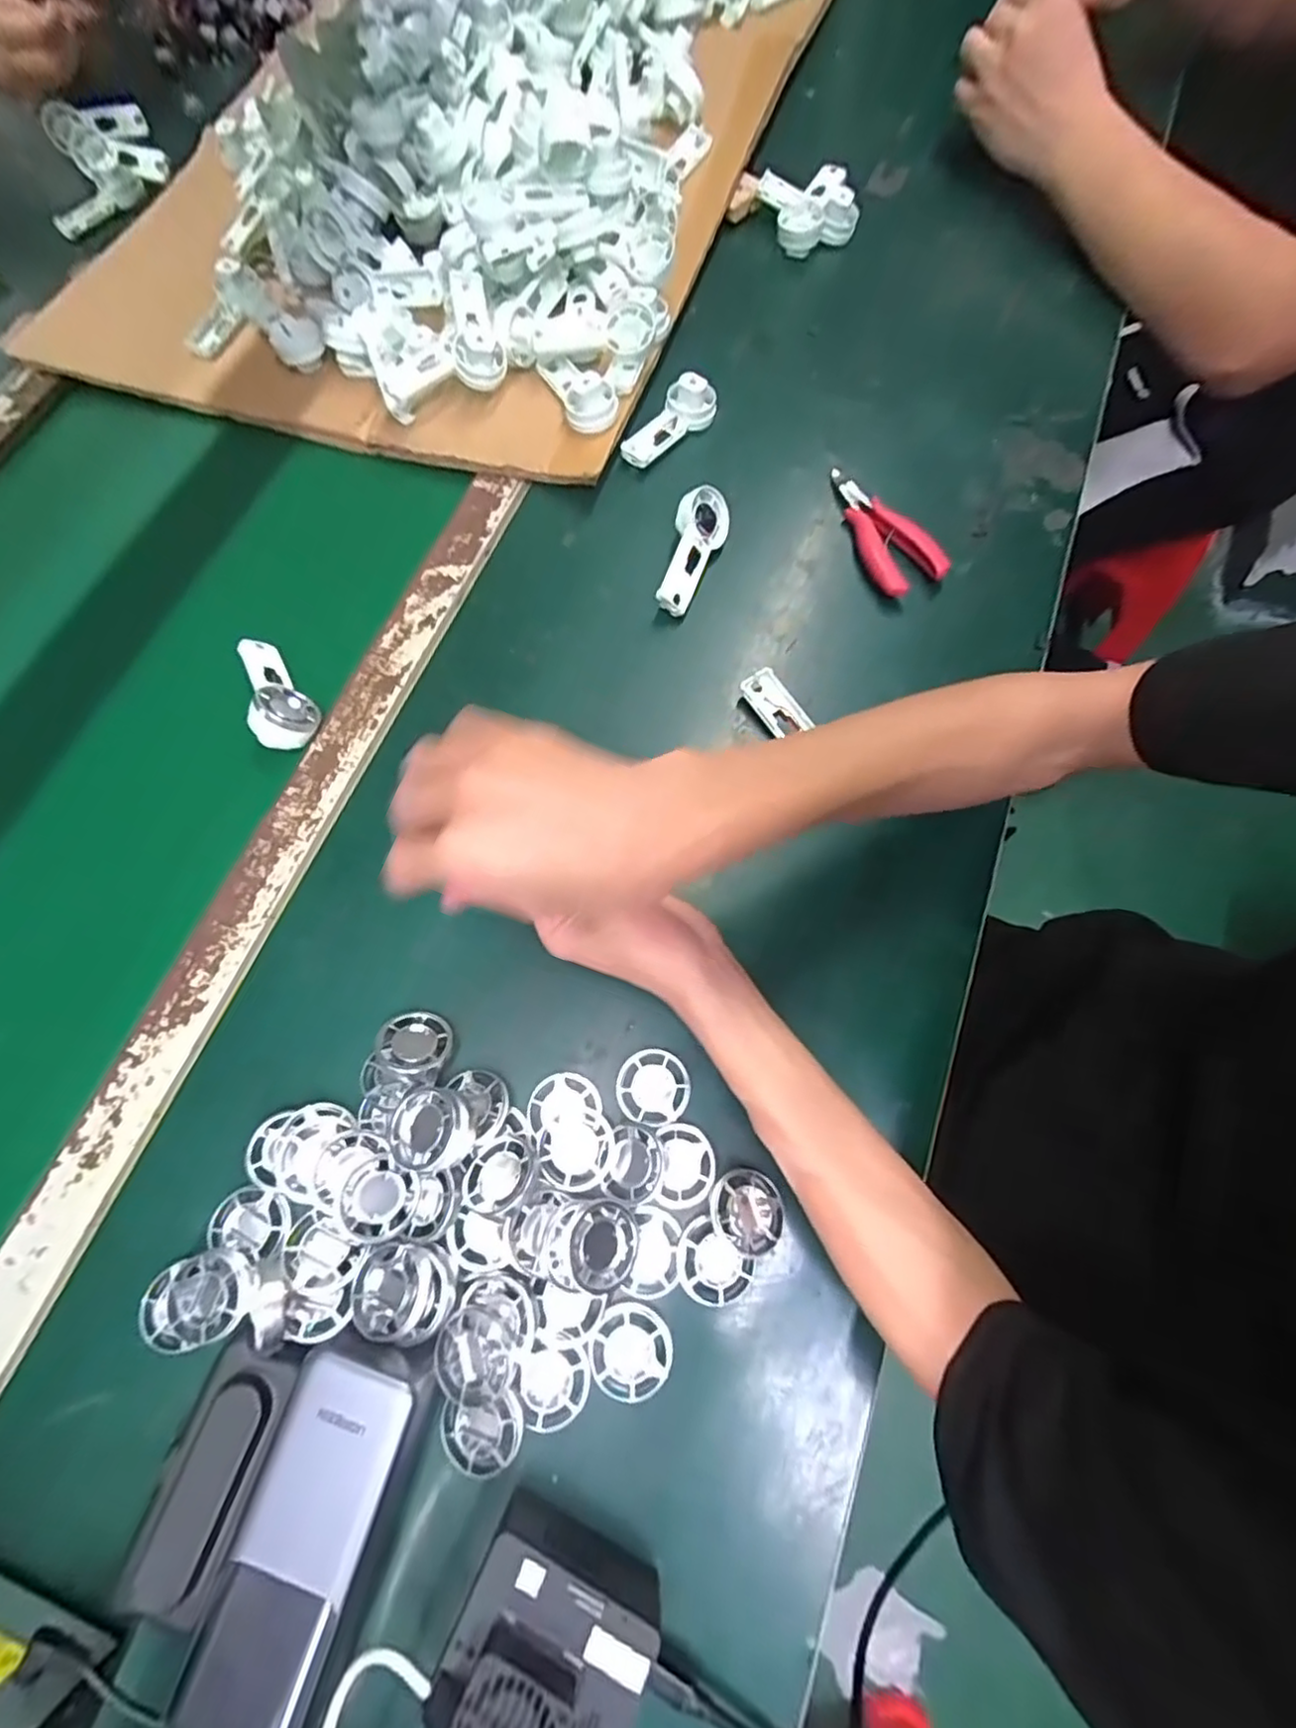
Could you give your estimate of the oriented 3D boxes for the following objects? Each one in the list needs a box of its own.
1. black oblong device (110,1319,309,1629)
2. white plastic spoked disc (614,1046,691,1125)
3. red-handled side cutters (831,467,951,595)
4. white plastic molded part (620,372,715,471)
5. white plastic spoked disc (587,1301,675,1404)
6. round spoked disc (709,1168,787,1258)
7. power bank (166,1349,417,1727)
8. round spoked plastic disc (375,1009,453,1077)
[{"bbox_3d":[-0.199,0.277,0.293,0.045,0.019,0.104,17,75,4],"label":"black oblong device"},{"bbox_3d":[0.003,0.123,0.354,0.040,0.009,0.039,0,75,0],"label":"white plastic spoked disc"},{"bbox_3d":[0.167,-0.249,0.473,0.049,0.020,0.118,-28,72,-8],"label":"red-handled side cutters"},{"bbox_3d":[0.014,-0.351,0.507,0.090,0.033,0.034,-38,74,-11],"label":"white plastic molded part"},{"bbox_3d":[-0.008,0.237,0.310,0.039,0.004,0.038,0,75,0],"label":"white plastic spoked disc"},{"bbox_3d":[0.051,0.177,0.326,0.037,0.015,0.036,17,75,4],"label":"round spoked disc"},{"bbox_3d":[-0.144,0.284,0.271,0.051,0.030,0.128,15,72,7],"label":"power bank"},{"bbox_3d":[-0.129,0.098,0.355,0.039,0.005,0.037,9,44,-9],"label":"round spoked plastic disc"}]

